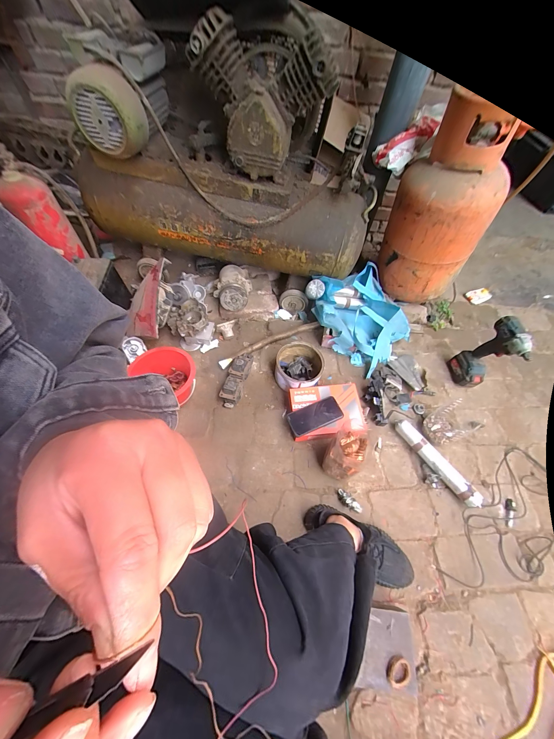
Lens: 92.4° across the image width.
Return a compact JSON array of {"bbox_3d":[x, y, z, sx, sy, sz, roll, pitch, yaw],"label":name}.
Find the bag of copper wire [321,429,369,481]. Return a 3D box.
[{"bbox_3d":[0.178,0.232,0.717,0.091,0.147,0.101,18,59,8],"label":"bag of copper wire"}]

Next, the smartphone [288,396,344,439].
[{"bbox_3d":[0.113,0.135,0.784,0.160,0.012,0.078,-18,61,-14],"label":"smartphone"}]

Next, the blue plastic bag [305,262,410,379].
[{"bbox_3d":[0.315,-0.194,0.984,0.318,0.147,0.360,-17,61,-14],"label":"blue plastic bag"}]

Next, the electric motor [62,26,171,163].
[{"bbox_3d":[-0.390,-0.695,0.675,0.181,0.181,0.218,7,58,1],"label":"electric motor"}]

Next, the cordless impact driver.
[{"bbox_3d":[0.669,-0.041,0.860,0.082,0.241,0.134,-5,59,-7],"label":"cordless impact driver"}]

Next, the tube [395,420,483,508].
[{"bbox_3d":[0.456,0.265,0.770,0.048,0.047,0.278,-29,64,-20],"label":"tube"}]

